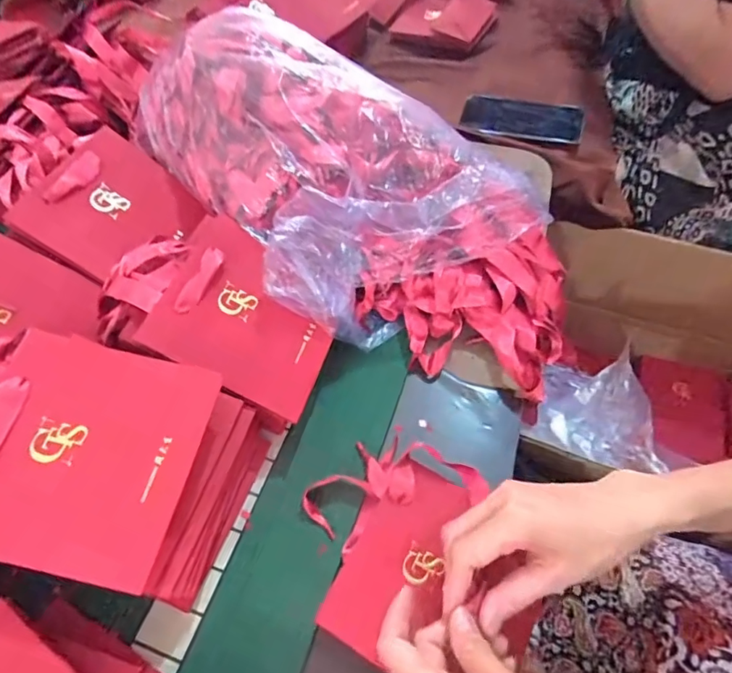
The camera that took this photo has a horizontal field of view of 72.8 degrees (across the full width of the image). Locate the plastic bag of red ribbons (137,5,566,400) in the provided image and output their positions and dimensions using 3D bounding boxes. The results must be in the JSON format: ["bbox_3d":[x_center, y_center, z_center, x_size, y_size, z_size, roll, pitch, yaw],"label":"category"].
[{"bbox_3d":[-0.022,-0.122,0.474,0.478,0.142,0.233,34,59,-2],"label":"plastic bag of red ribbons"}]

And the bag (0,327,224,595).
[{"bbox_3d":[-0.183,0.072,0.319,0.135,0.008,0.138,16,65,-5],"label":"bag"}]

